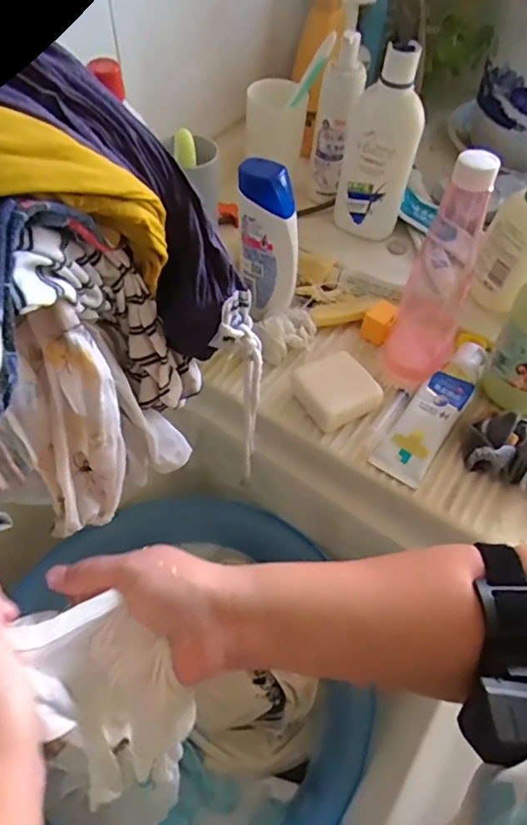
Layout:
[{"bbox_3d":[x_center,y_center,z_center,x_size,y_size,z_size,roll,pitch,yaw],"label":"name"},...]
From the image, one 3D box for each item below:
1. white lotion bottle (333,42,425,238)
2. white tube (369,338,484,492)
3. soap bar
[{"bbox_3d":[0.125,-0.280,0.562,0.075,0.185,0.056,12,56,4],"label":"white lotion bottle"},{"bbox_3d":[0.162,-0.007,0.495,0.045,0.024,0.162,33,60,17],"label":"white tube"},{"bbox_3d":[0.069,-0.023,0.499,0.063,0.021,0.071,-22,60,-18],"label":"soap bar"}]

